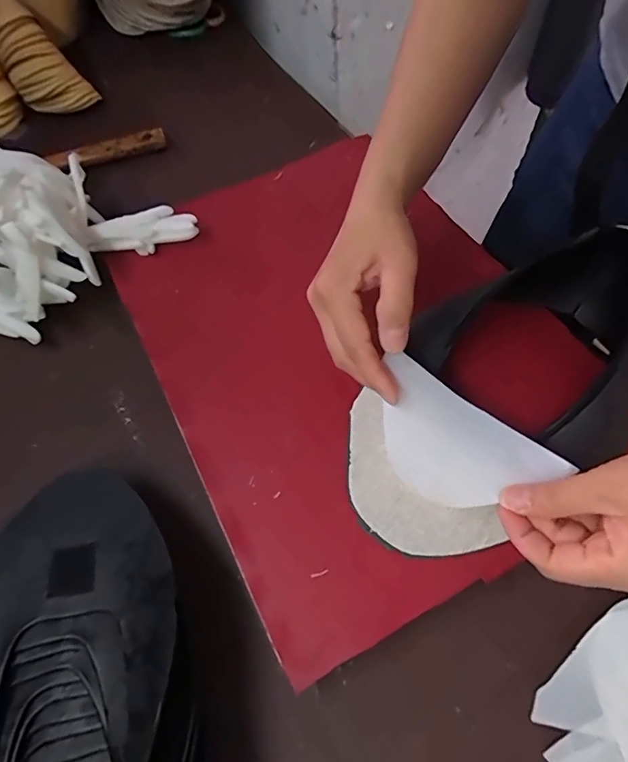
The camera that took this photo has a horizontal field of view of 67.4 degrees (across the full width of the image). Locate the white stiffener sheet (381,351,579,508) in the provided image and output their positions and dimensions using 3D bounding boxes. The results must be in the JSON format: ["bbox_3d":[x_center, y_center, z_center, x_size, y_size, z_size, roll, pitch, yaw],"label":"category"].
[{"bbox_3d":[0.082,0.040,0.284,0.109,0.007,0.063,36,87,15],"label":"white stiffener sheet"}]

